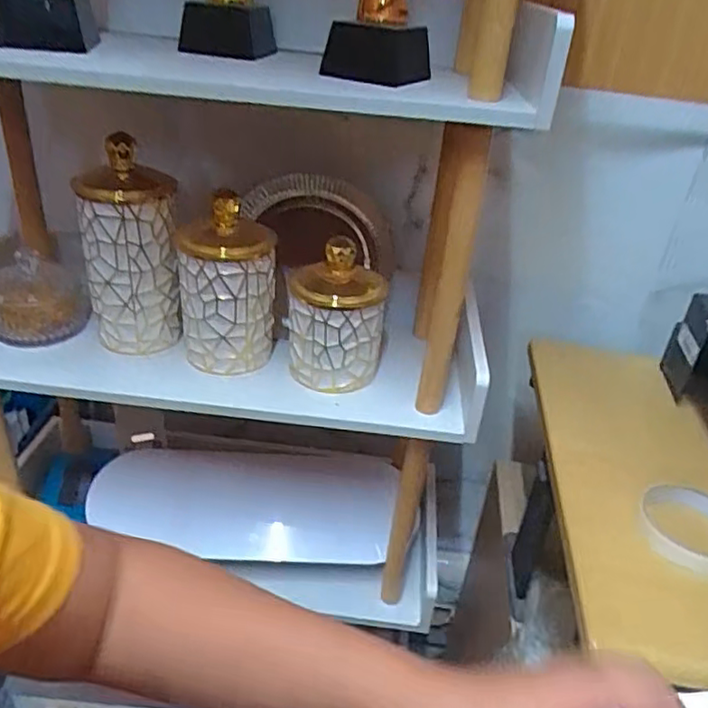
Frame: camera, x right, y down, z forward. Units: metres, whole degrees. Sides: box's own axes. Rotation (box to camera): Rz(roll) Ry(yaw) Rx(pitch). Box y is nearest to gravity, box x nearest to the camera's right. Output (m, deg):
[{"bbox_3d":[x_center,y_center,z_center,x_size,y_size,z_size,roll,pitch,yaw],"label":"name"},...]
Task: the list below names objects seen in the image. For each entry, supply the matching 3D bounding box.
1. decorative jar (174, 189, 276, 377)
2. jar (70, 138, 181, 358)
[{"bbox_3d":[-0.137,-0.071,0.696,0.102,0.166,0.088,-6,32,-18],"label":"decorative jar"},{"bbox_3d":[-0.252,-0.114,0.722,0.100,0.210,0.088,-10,34,-25],"label":"jar"}]

